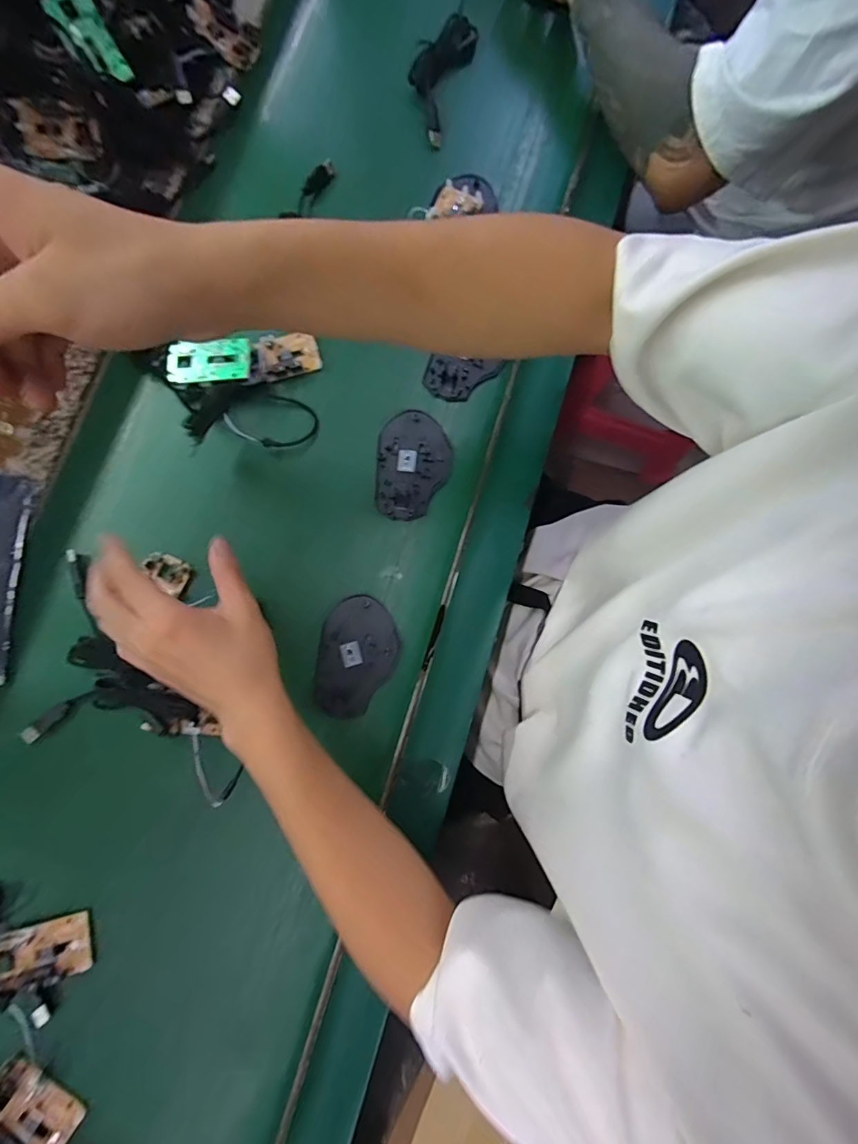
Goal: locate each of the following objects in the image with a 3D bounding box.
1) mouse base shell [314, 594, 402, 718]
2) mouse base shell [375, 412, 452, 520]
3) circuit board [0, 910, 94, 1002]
[{"bbox_3d":[-0.065,0.077,0.435,0.073,0.006,0.106,4,80,2],"label":"mouse base shell"},{"bbox_3d":[-0.015,-0.104,0.464,0.072,0.007,0.107,2,80,1],"label":"mouse base shell"},{"bbox_3d":[-0.325,0.318,0.391,0.074,0.017,0.046,-14,80,-2],"label":"circuit board"}]

